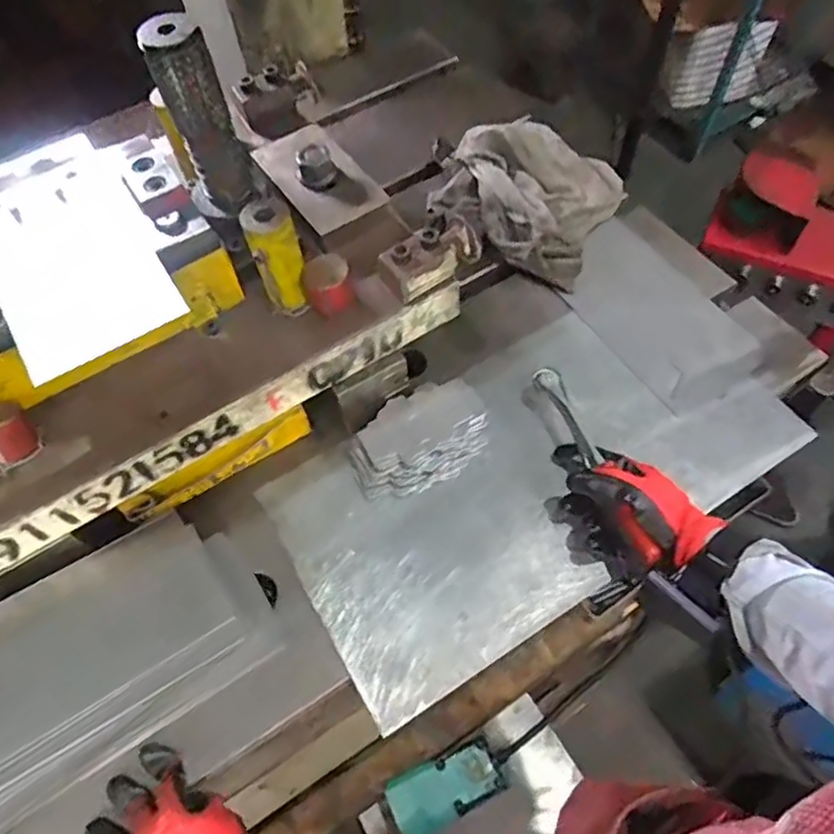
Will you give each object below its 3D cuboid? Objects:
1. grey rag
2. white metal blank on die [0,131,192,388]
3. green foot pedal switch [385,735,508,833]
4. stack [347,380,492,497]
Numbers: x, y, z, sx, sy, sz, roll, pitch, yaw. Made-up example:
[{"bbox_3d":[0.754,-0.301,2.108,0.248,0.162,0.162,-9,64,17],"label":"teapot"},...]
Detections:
[{"bbox_3d":[0.135,-0.271,0.784,0.199,0.075,0.184,28,65,20],"label":"grey rag"},{"bbox_3d":[-0.289,-0.145,0.534,0.127,0.008,0.252,-31,63,-15],"label":"white metal blank on die"},{"bbox_3d":[0.058,0.652,1.138,0.214,0.054,0.104,-11,56,-28],"label":"green foot pedal switch"},{"bbox_3d":[-0.001,0.019,0.636,0.136,0.046,0.089,-24,60,-10],"label":"stack"}]

